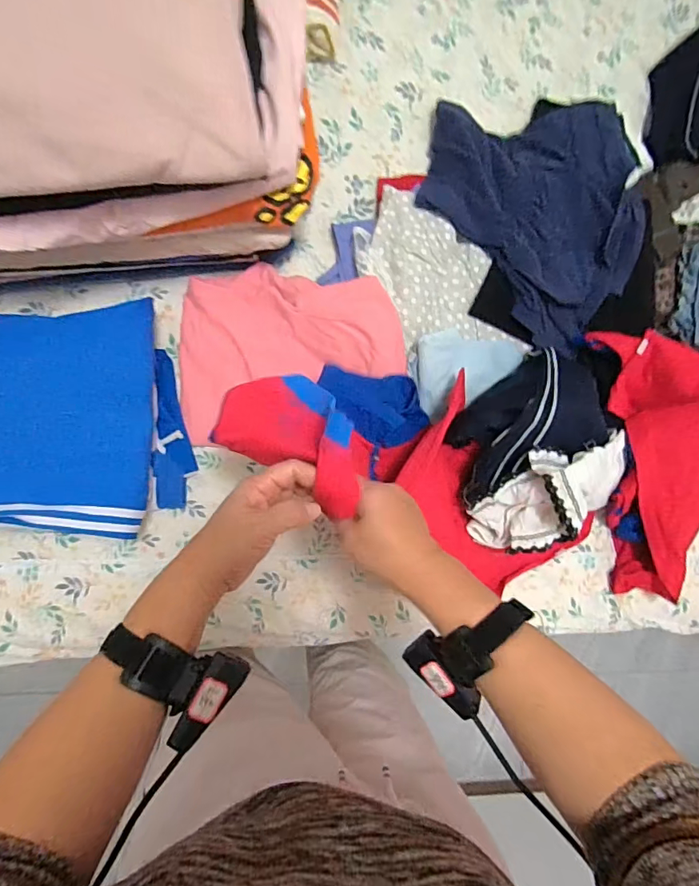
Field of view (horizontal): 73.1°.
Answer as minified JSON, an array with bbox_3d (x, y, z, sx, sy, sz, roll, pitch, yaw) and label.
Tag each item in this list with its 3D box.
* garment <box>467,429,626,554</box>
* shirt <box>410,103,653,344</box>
[{"bbox_3d":[0.301,0.077,0.661,0.263,0.130,0.134,-12,90,-5],"label":"garment"},{"bbox_3d":[0.309,-0.389,0.748,0.331,0.069,0.412,-42,92,-5],"label":"shirt"}]

